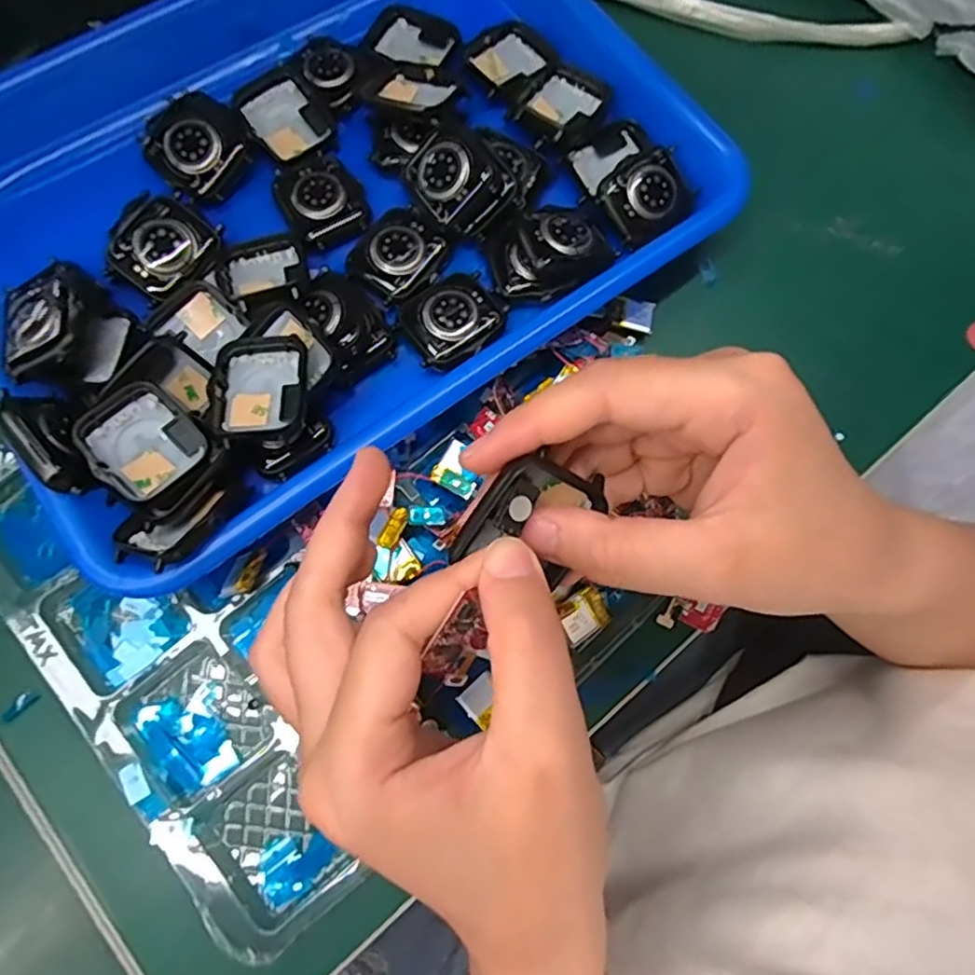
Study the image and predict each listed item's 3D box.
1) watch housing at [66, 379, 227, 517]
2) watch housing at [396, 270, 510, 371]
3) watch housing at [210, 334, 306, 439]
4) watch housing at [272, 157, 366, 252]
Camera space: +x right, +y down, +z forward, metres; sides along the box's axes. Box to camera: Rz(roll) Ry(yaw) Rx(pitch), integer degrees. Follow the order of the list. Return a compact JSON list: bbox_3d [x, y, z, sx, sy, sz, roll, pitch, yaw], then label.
[{"bbox_3d":[-0.129,-0.016,0.243,0.045,0.015,0.036,42,78,9],"label":"watch housing"},{"bbox_3d":[-0.015,-0.076,0.280,0.044,0.006,0.037,-39,79,-11],"label":"watch housing"},{"bbox_3d":[-0.089,-0.039,0.251,0.035,0.007,0.043,-3,71,4],"label":"watch housing"},{"bbox_3d":[-0.076,-0.132,0.294,0.036,0.007,0.043,-31,78,-9],"label":"watch housing"}]

